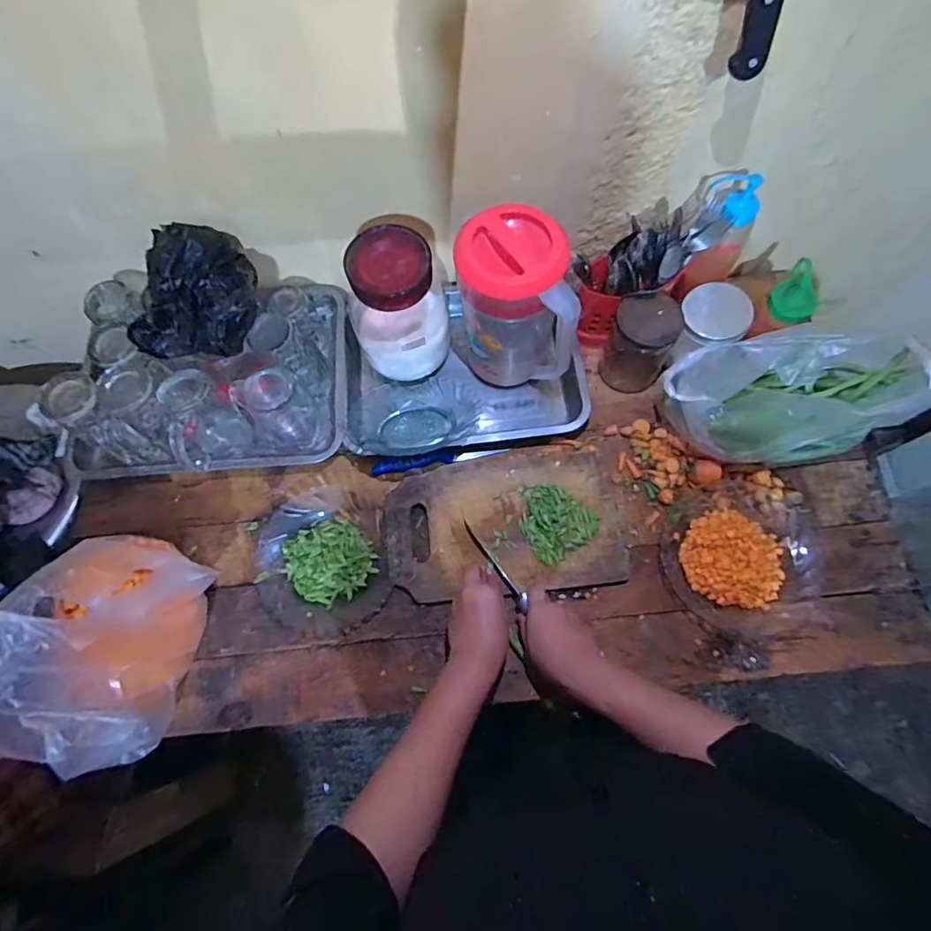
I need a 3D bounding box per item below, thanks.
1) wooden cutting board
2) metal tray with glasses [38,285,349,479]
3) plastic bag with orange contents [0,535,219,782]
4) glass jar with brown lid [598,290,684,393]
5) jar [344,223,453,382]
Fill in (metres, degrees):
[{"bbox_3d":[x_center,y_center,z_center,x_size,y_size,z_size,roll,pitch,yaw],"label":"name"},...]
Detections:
[{"bbox_3d":[0.047,0.073,0.683,0.300,0.019,0.188,-8,69,-2],"label":"wooden cutting board"},{"bbox_3d":[-0.361,-0.115,0.716,0.373,0.137,0.247,-8,69,-2],"label":"metal tray with glasses"},{"bbox_3d":[-0.400,0.186,0.534,0.129,0.205,0.237,9,70,5],"label":"plastic bag with orange contents"},{"bbox_3d":[0.234,-0.159,0.708,0.081,0.145,0.070,27,72,11],"label":"glass jar with brown lid"},{"bbox_3d":[-0.084,-0.202,0.680,0.126,0.186,0.098,-15,70,-5],"label":"jar"}]

